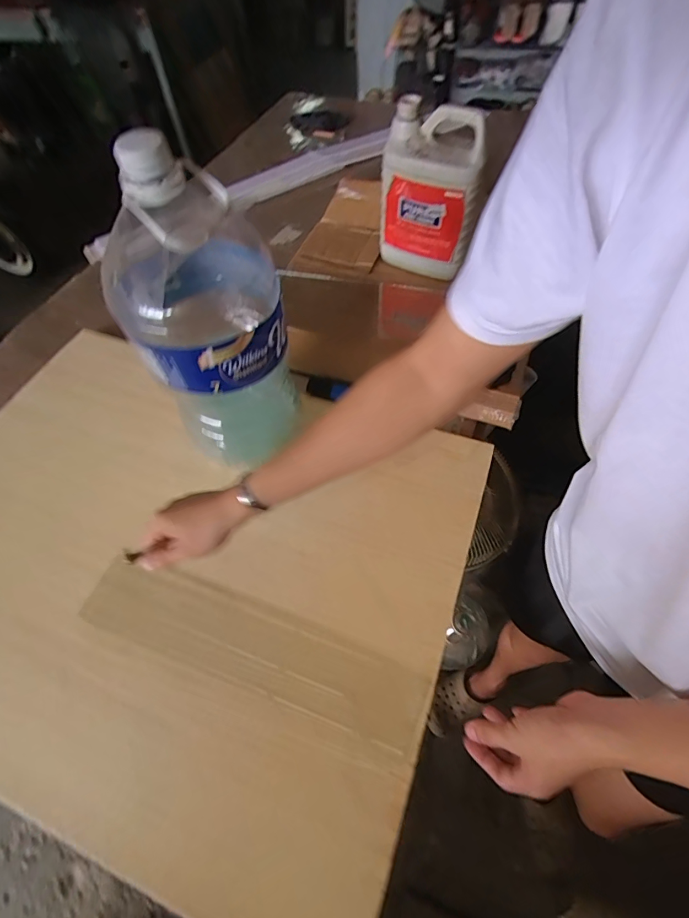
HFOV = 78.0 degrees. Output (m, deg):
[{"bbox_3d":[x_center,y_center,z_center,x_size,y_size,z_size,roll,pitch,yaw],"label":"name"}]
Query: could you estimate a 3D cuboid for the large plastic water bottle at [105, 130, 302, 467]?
[{"bbox_3d":[-0.154,-0.135,0.478,0.134,0.371,0.143,-35,61,-18],"label":"large plastic water bottle"}]

